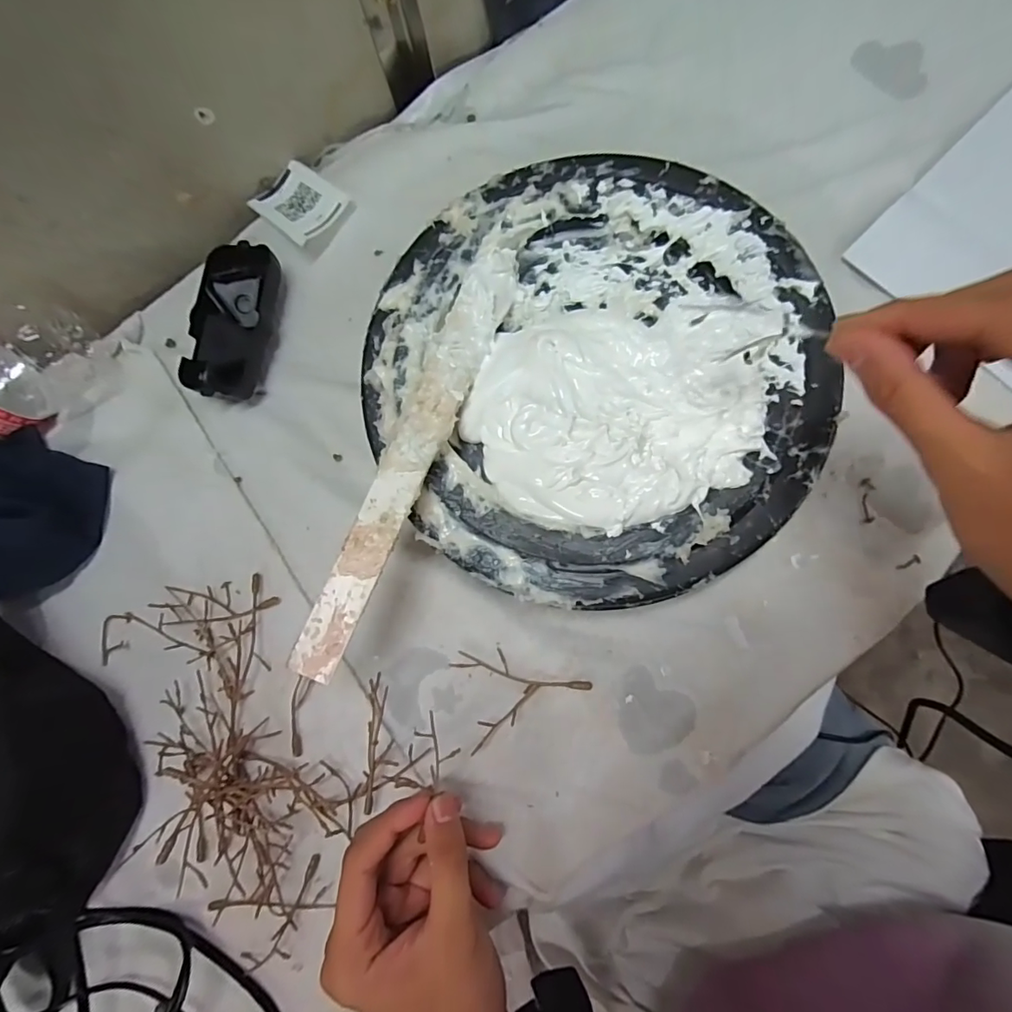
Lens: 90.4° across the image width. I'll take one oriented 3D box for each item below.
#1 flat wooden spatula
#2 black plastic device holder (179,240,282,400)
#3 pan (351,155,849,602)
[{"bbox_3d":[-0.052,-0.034,0.280,0.027,0.007,0.255,24,76,-6],"label":"flat wooden spatula"},{"bbox_3d":[-0.194,-0.131,0.357,0.050,0.021,0.108,9,84,8],"label":"black plastic device holder"},{"bbox_3d":[0.048,-0.079,0.304,0.258,0.045,0.261,-1,83,7],"label":"pan"}]

